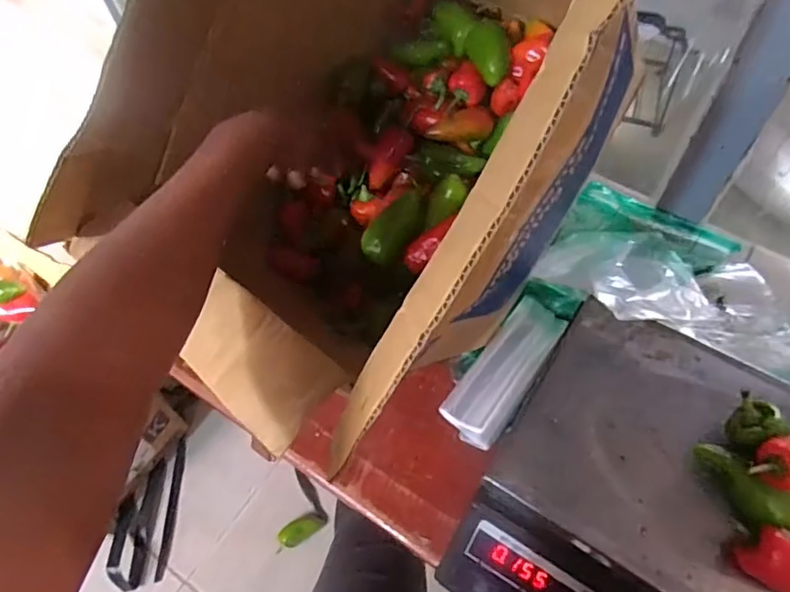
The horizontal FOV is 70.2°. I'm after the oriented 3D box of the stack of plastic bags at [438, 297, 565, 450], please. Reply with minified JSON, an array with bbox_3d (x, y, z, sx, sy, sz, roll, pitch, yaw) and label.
[{"bbox_3d":[0.128,0.082,0.641,0.067,0.025,0.191,32,67,19],"label":"stack of plastic bags"}]

